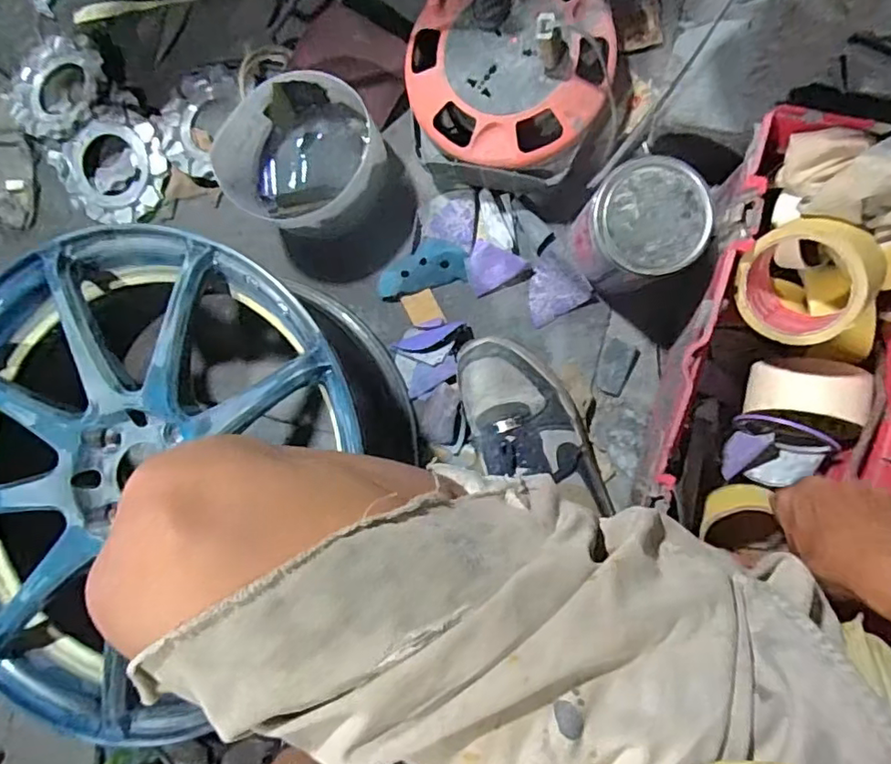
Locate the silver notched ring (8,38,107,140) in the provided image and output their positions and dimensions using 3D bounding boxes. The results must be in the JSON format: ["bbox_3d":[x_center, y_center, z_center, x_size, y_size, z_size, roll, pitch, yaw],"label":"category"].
[{"bbox_3d":[-0.491,-0.369,0.741,0.124,0.027,0.126,0,91,9],"label":"silver notched ring"}]

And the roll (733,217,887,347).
[{"bbox_3d":[0.297,-0.084,0.484,0.097,0.061,0.097,21,124,35],"label":"roll"}]

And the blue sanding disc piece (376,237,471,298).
[{"bbox_3d":[-0.028,-0.129,0.652,0.102,0.015,0.052,-11,89,9],"label":"blue sanding disc piece"}]

